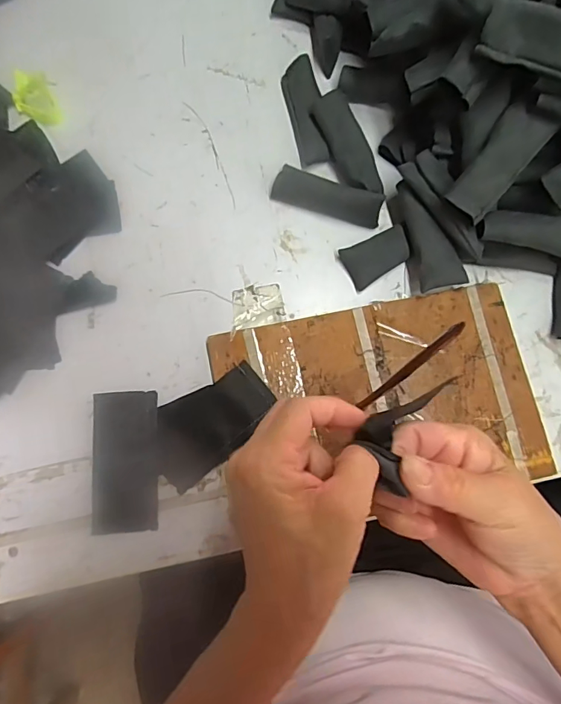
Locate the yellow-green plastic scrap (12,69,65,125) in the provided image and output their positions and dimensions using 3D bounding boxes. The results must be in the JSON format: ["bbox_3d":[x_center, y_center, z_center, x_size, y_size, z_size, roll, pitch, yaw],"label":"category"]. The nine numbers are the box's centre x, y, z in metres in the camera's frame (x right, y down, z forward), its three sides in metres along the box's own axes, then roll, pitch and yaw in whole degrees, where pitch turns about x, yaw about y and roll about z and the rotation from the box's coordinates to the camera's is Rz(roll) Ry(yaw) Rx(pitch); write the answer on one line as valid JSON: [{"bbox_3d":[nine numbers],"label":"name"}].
[{"bbox_3d":[-0.242,-0.248,0.452,0.037,0.022,0.054,-24,79,-6],"label":"yellow-green plastic scrap"}]

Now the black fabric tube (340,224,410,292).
[{"bbox_3d":[0.091,-0.091,0.434,0.063,0.013,0.039,-28,79,-7],"label":"black fabric tube"}]

